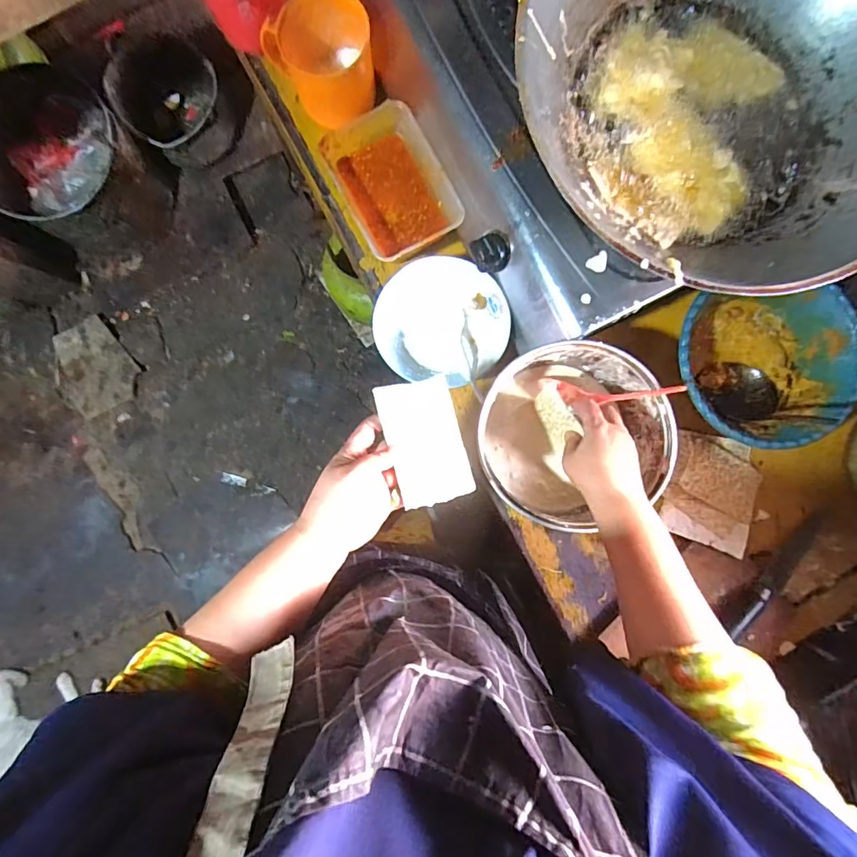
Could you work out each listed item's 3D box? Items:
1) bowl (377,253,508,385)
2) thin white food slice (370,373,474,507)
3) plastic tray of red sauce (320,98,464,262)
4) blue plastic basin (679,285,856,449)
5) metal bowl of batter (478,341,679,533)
[{"bbox_3d":[0.015,-0.131,0.607,0.160,0.041,0.156,0,89,-4],"label":"bowl"},{"bbox_3d":[-0.002,0.013,0.458,0.069,0.014,0.115,-15,90,-4],"label":"thin white food slice"},{"bbox_3d":[-0.048,-0.299,0.601,0.121,0.045,0.181,-28,91,-4],"label":"plastic tray of red sauce"},{"bbox_3d":[0.401,-0.079,0.598,0.215,0.068,0.201,0,89,-4],"label":"blue plastic basin"},{"bbox_3d":[0.156,0.008,0.569,0.199,0.110,0.192,0,89,-4],"label":"metal bowl of batter"}]

